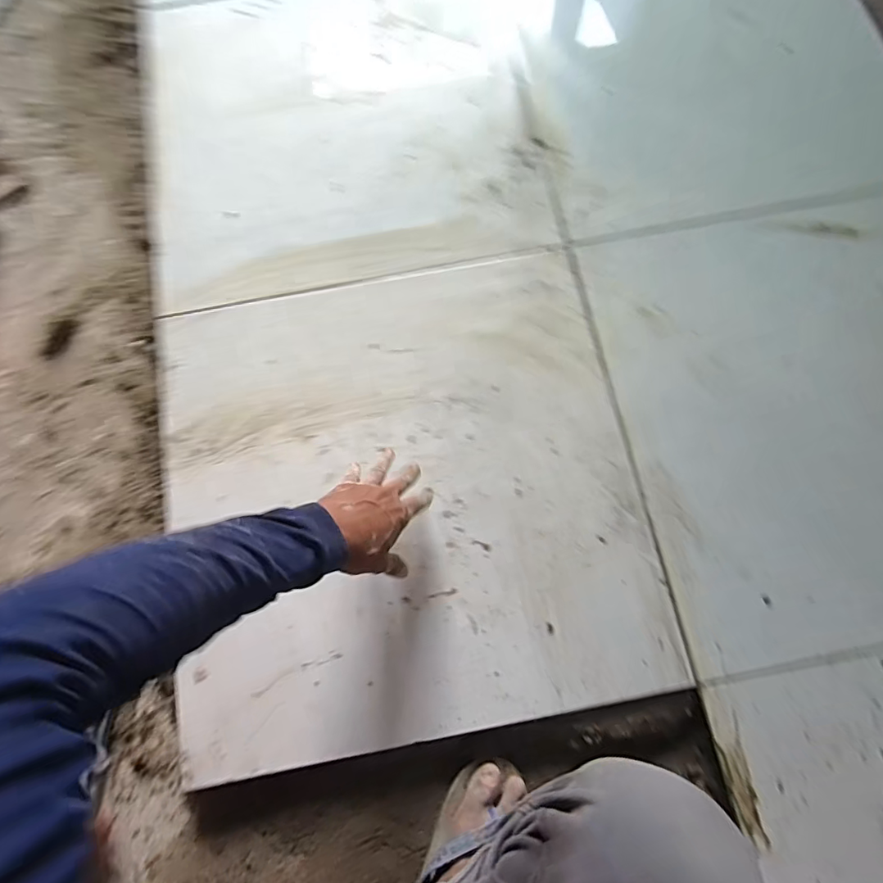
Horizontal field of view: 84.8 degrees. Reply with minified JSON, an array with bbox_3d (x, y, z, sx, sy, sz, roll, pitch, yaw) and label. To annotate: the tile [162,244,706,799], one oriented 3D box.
[{"bbox_3d":[-0.052,0.058,0.626,0.589,0.013,0.584,-11,76,-2],"label":"tile"}]

